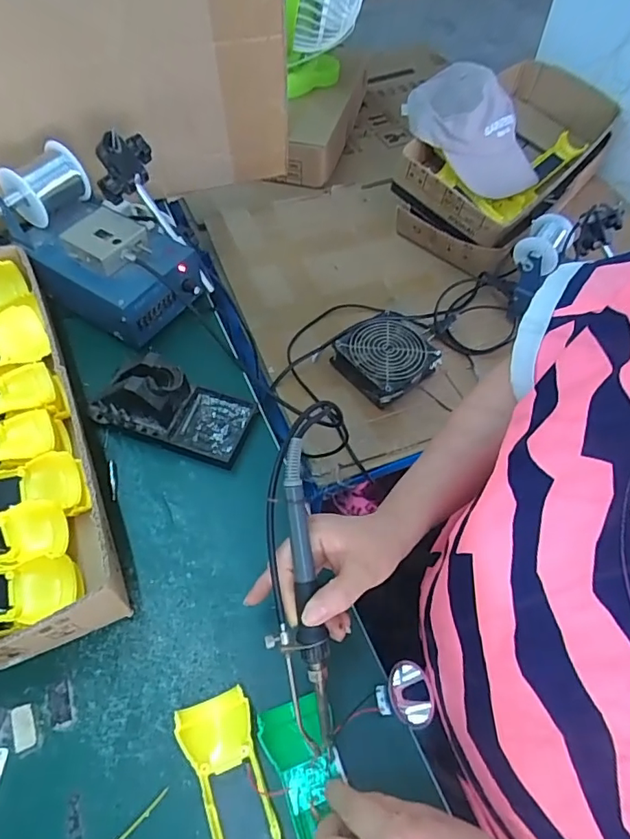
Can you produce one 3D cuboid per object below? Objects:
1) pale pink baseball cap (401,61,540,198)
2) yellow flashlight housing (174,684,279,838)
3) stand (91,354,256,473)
[{"bbox_3d":[0.269,-0.508,0.946,0.237,0.170,0.159,-27,62,-16],"label":"pale pink baseball cap"},{"bbox_3d":[-0.046,0.271,0.352,0.046,0.023,0.162,-19,60,-13],"label":"yellow flashlight housing"},{"bbox_3d":[-0.142,-0.019,0.515,0.150,0.067,0.076,16,58,9],"label":"stand"}]

